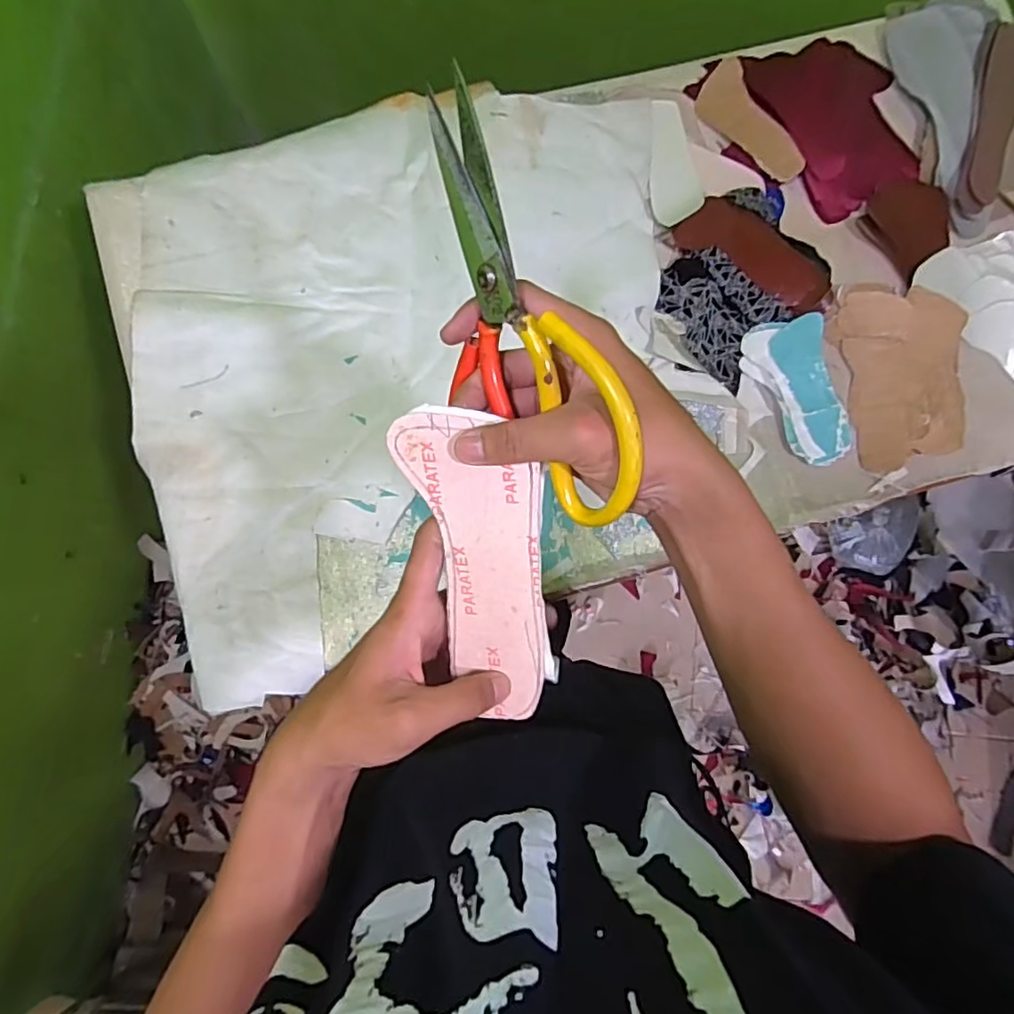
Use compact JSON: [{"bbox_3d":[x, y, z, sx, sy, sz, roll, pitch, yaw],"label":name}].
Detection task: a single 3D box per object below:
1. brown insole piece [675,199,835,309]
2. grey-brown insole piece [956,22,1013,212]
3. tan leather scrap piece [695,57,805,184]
[{"bbox_3d":[0.302,-0.309,0.730,0.186,0.024,0.067,31,81,0],"label":"brown insole piece"},{"bbox_3d":[0.601,-0.483,0.748,0.078,0.040,0.225,18,82,-2],"label":"grey-brown insole piece"},{"bbox_3d":[0.296,-0.473,0.749,0.069,0.021,0.166,-28,86,-7],"label":"tan leather scrap piece"}]

